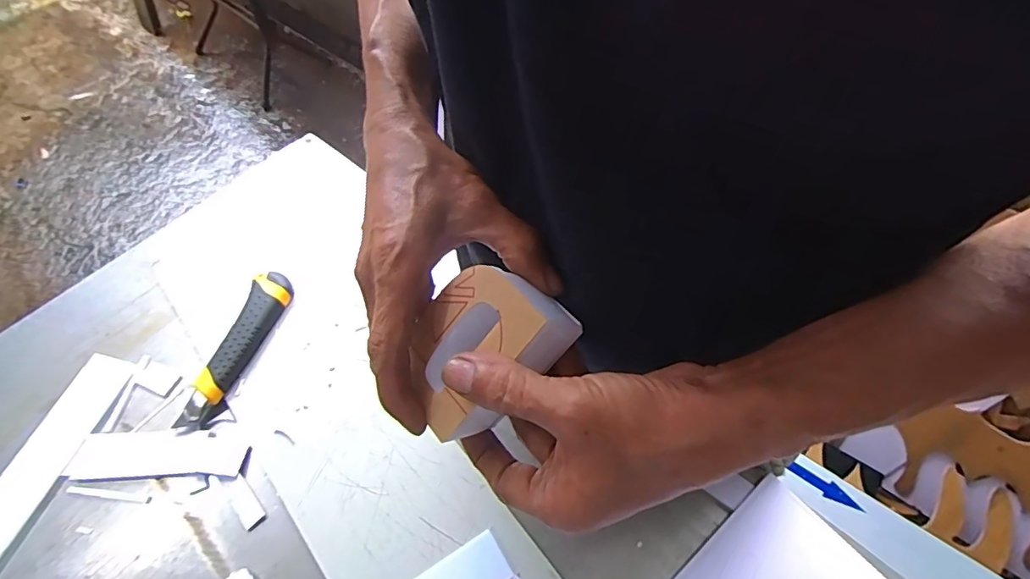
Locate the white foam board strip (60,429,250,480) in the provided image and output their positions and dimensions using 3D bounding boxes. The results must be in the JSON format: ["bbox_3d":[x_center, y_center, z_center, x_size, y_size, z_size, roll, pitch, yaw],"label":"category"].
[{"bbox_3d":[-0.313,0.144,0.444,0.152,0.004,0.038,-2,60,1],"label":"white foam board strip"}]

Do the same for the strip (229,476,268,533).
[{"bbox_3d":[-0.224,0.177,0.417,0.016,0.004,0.043,-37,66,-18],"label":"strip"}]

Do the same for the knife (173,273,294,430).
[{"bbox_3d":[-0.263,0.055,0.480,0.039,0.022,0.157,12,61,8],"label":"knife"}]

